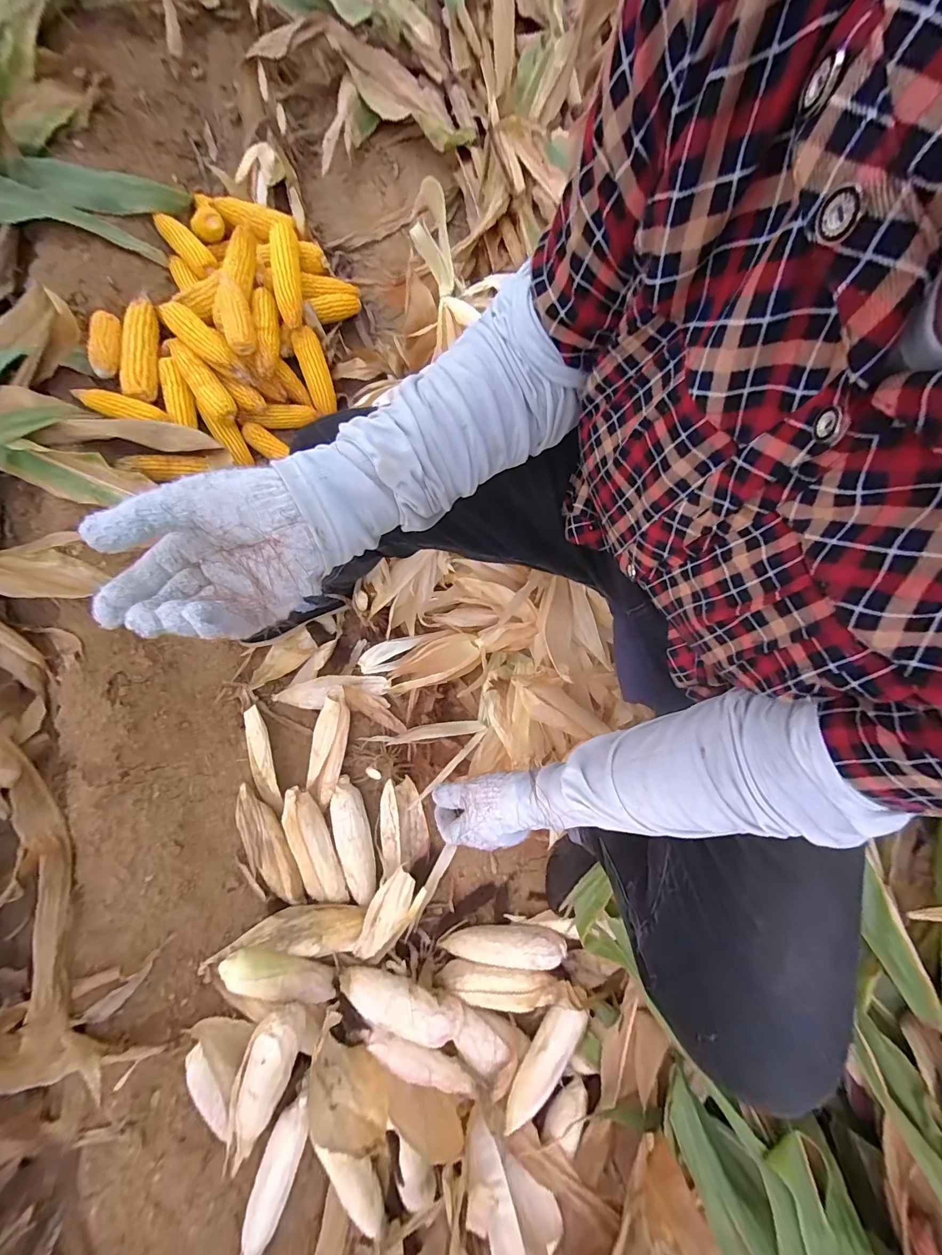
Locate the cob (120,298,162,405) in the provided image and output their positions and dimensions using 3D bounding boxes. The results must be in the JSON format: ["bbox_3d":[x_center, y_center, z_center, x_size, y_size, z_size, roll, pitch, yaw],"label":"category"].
[{"bbox_3d":[-0.638,-0.541,0.816,0.050,0.059,0.229,-9,80,-1],"label":"cob"}]

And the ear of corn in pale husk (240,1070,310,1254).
[{"bbox_3d":[-0.283,0.796,0.626,0.050,0.038,0.203,19,81,4],"label":"ear of corn in pale husk"}]

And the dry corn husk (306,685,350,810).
[{"bbox_3d":[-0.259,0.216,0.775,0.058,0.038,0.205,11,80,3],"label":"dry corn husk"}]

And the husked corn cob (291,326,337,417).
[{"bbox_3d":[-0.333,-0.546,0.915,0.056,0.163,0.052,-12,39,-2],"label":"husked corn cob"}]

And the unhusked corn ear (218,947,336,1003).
[{"bbox_3d":[-0.284,0.531,0.643,0.184,0.057,0.047,39,81,-28],"label":"unhusked corn ear"}]

